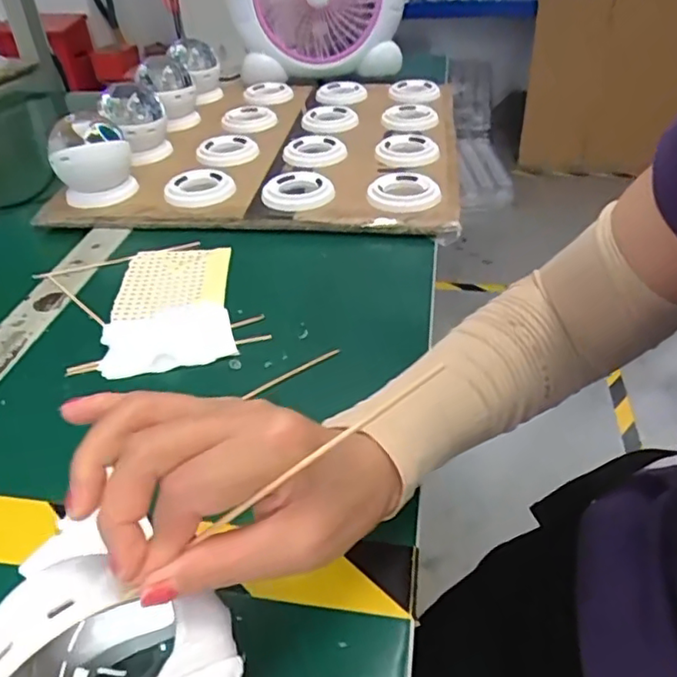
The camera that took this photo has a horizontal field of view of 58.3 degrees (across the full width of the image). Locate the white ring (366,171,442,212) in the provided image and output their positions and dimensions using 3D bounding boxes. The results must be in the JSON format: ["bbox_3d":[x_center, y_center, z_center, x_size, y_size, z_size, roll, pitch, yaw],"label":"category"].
[{"bbox_3d":[0.060,-0.144,0.598,0.060,0.018,0.067,-21,42,-22],"label":"white ring"}]

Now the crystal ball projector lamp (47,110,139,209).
[{"bbox_3d":[-0.256,-0.187,0.632,0.076,0.081,0.092,-16,40,-17],"label":"crystal ball projector lamp"}]

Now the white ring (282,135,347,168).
[{"bbox_3d":[-0.029,-0.217,0.700,0.072,0.010,0.075,-2,38,1],"label":"white ring"}]

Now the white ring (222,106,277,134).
[{"bbox_3d":[-0.120,-0.294,0.804,0.073,0.014,0.082,-14,40,-14],"label":"white ring"}]

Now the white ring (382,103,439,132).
[{"bbox_3d":[0.093,-0.282,0.775,0.070,0.013,0.074,-2,38,1],"label":"white ring"}]

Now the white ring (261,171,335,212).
[{"bbox_3d":[-0.042,-0.149,0.611,0.069,0.019,0.068,-2,38,1],"label":"white ring"}]

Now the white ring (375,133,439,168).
[{"bbox_3d":[0.078,-0.214,0.688,0.069,0.012,0.079,2,39,6],"label":"white ring"}]

